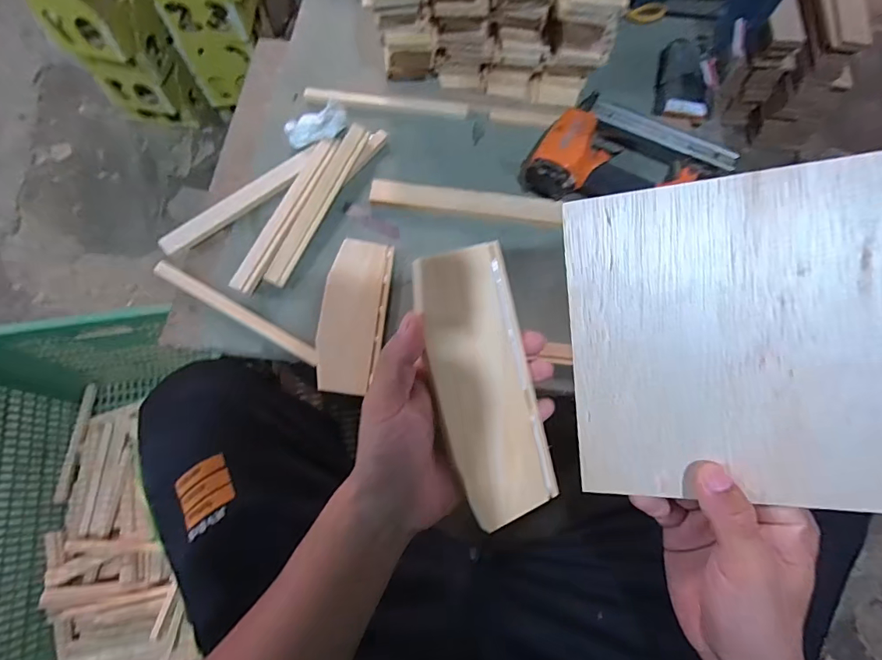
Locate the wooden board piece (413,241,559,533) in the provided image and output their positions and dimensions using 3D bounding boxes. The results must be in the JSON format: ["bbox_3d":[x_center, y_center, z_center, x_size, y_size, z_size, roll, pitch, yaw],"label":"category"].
[{"bbox_3d":[0.030,0.037,0.307,0.071,0.005,0.179,-17,96,-28],"label":"wooden board piece"}]

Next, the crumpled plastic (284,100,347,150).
[{"bbox_3d":[-0.158,-0.261,0.591,0.078,0.034,0.039,-14,73,-5],"label":"crumpled plastic"}]

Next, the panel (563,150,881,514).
[{"bbox_3d":[0.183,0.007,0.265,0.206,0.004,0.186,-4,95,24],"label":"panel"}]

